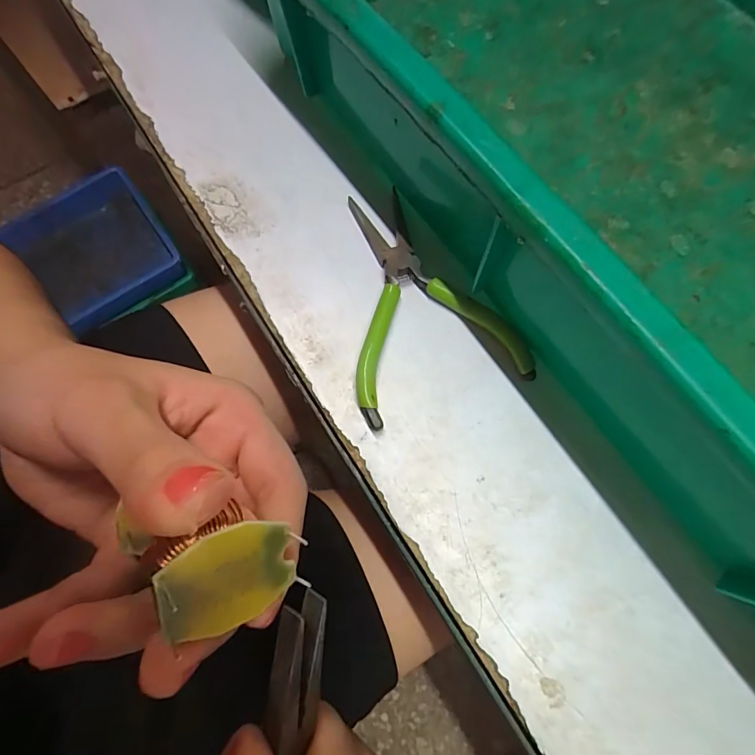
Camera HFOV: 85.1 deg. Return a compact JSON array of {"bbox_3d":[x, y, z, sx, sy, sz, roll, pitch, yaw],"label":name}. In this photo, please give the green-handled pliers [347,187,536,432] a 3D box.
[{"bbox_3d":[0.015,-0.040,0.197,0.078,0.010,0.113,-19,73,-6],"label":"green-handled pliers"}]

